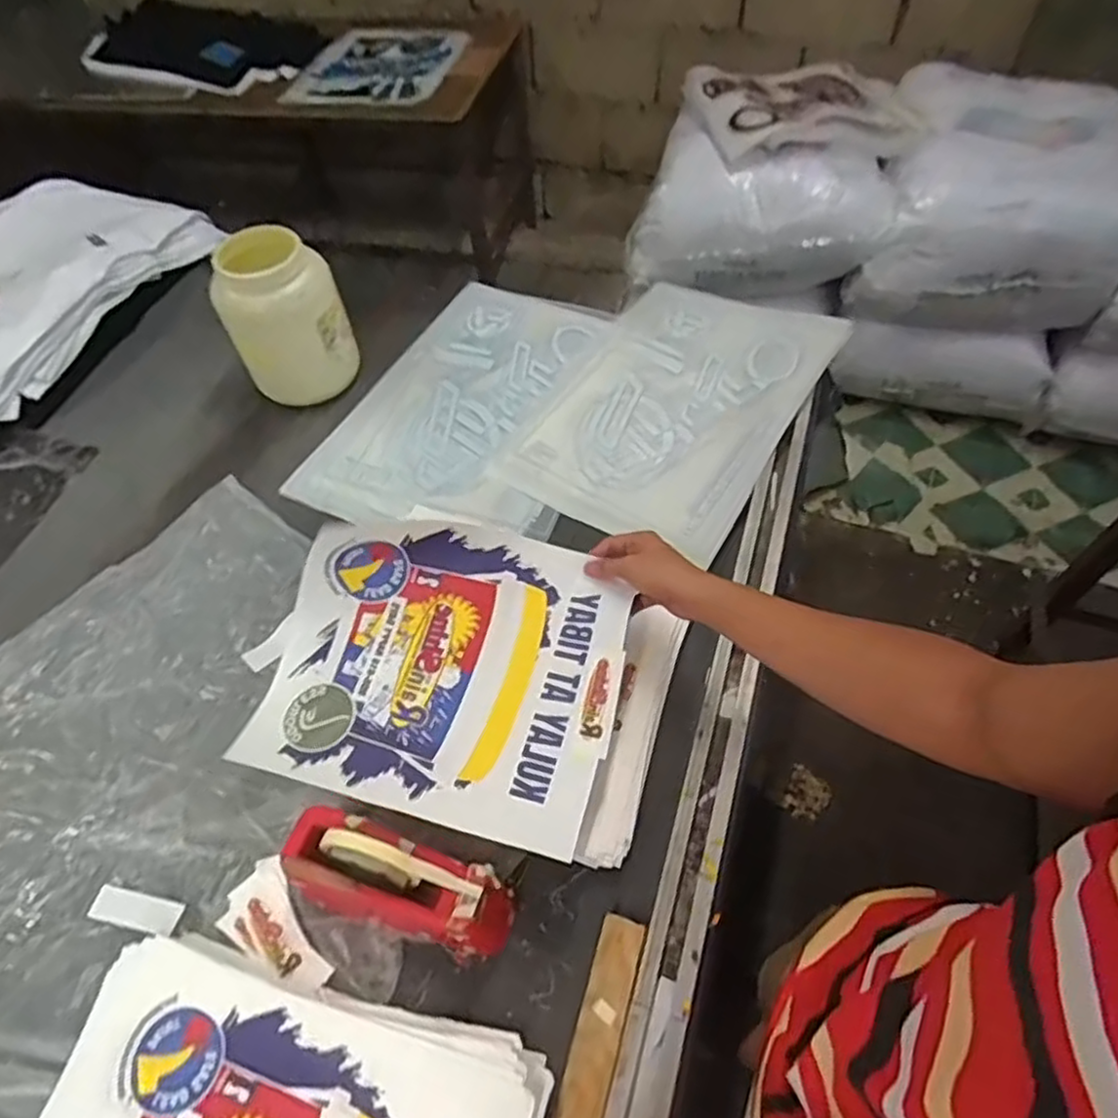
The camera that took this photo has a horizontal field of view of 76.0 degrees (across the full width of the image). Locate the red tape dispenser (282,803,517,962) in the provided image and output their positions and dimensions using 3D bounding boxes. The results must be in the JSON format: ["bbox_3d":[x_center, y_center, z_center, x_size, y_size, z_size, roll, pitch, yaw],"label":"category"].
[{"bbox_3d":[-0.145,0.292,0.651,0.200,0.107,0.077,13,57,13],"label":"red tape dispenser"}]

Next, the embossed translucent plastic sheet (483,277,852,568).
[{"bbox_3d":[0.168,-0.241,1.051,0.344,0.055,0.486,27,61,21],"label":"embossed translucent plastic sheet"}]

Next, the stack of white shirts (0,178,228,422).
[{"bbox_3d":[-0.979,-0.447,1.226,0.452,0.078,0.701,16,57,15],"label":"stack of white shirts"}]

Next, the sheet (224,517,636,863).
[{"bbox_3d":[-0.117,0.099,0.725,0.376,0.104,0.312,12,57,12],"label":"sheet"}]

